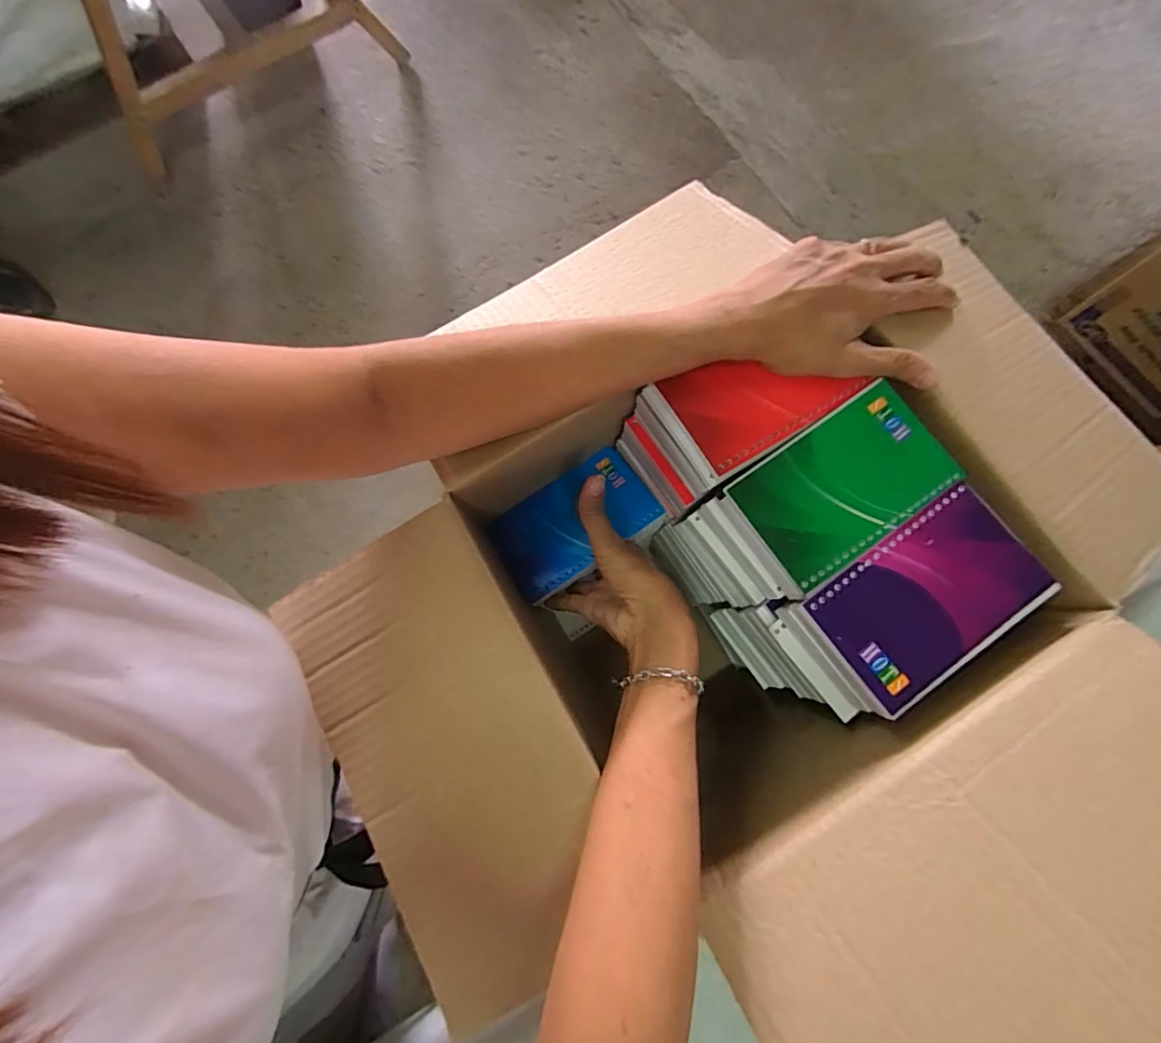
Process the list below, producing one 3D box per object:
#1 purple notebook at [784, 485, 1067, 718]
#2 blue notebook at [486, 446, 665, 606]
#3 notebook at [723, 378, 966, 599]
[{"bbox_3d":[0.209,0.046,0.312,0.133,0.005,0.082,-35,80,-6],"label":"purple notebook"},{"bbox_3d":[-0.005,0.004,0.435,0.131,0.018,0.081,-33,72,-2],"label":"blue notebook"},{"bbox_3d":[0.166,-0.024,0.327,0.129,0.004,0.081,-34,80,-6],"label":"notebook"}]

